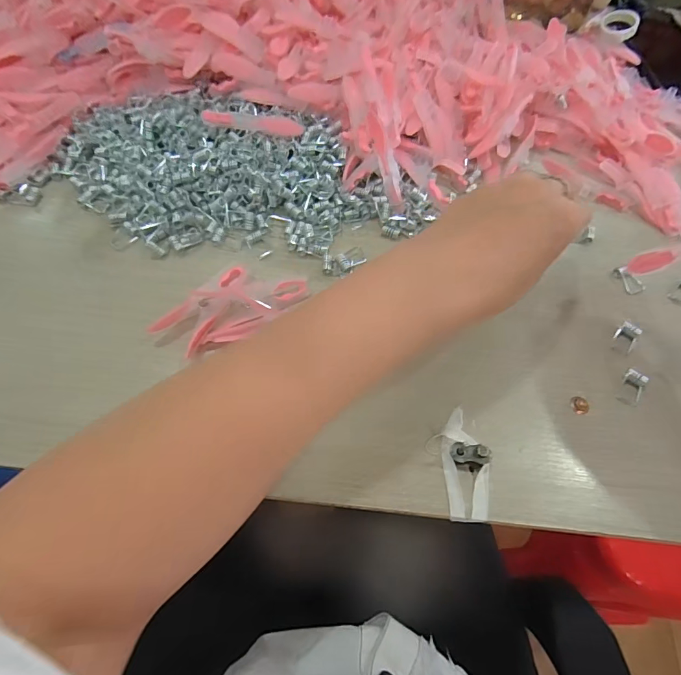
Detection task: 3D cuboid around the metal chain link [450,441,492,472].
[{"bbox_3d":[0.076,0.070,0.247,0.022,0.014,0.013,7,63,2],"label":"metal chain link"}]

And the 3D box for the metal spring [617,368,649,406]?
[{"bbox_3d":[0.191,0.033,0.273,0.014,0.011,0.021,24,65,10],"label":"metal spring"}]

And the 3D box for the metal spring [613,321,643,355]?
[{"bbox_3d":[0.200,-0.001,0.292,0.014,0.007,0.019,39,68,16],"label":"metal spring"}]

